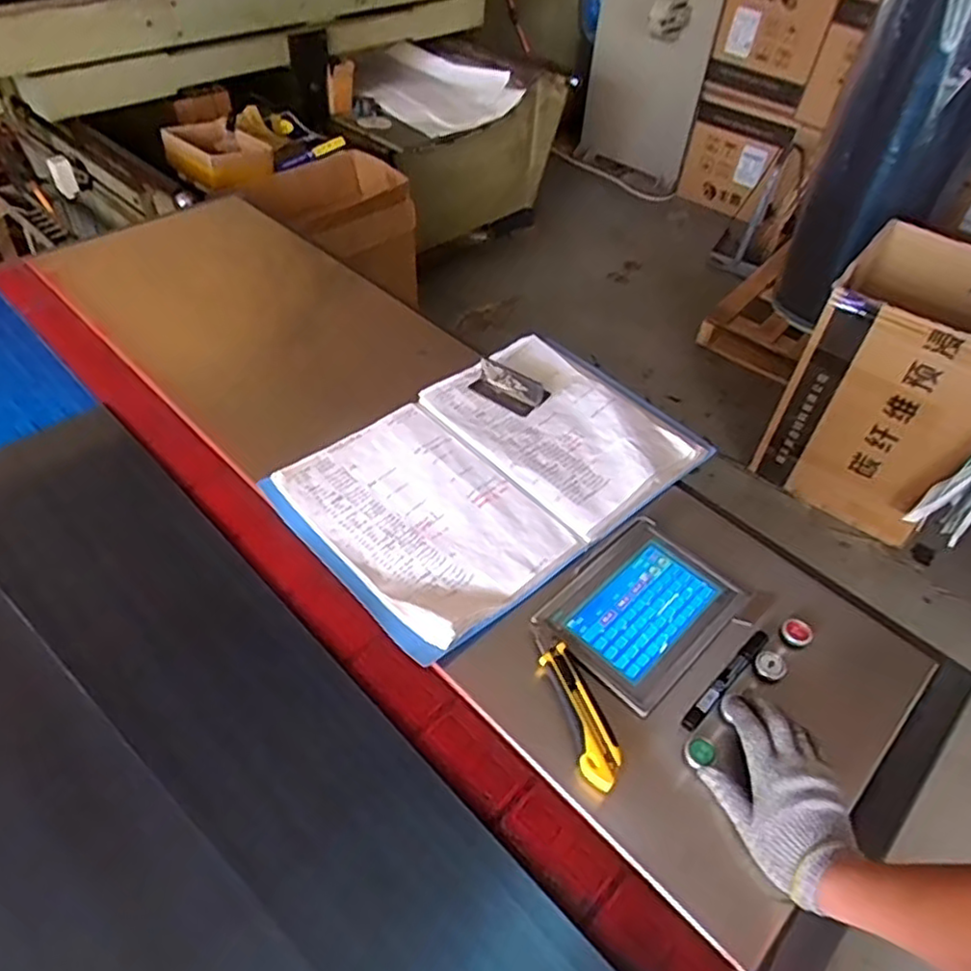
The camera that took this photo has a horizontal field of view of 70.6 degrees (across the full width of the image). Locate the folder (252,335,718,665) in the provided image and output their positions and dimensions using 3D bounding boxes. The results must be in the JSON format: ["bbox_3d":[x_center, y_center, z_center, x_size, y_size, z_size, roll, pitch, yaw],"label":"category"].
[{"bbox_3d":[0.016,-0.024,0.840,0.482,0.038,0.309,-33,57,-28],"label":"folder"}]

